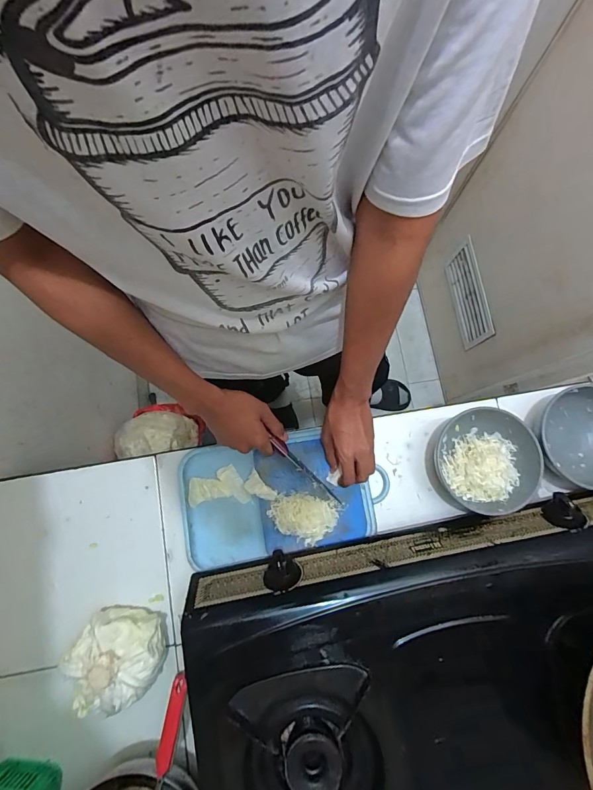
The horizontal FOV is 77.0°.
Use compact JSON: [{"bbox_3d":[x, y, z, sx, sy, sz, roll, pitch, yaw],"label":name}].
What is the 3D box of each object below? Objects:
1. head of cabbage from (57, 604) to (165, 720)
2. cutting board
[{"bbox_3d":[-0.268,0.391,0.547,0.123,0.088,0.146,31,81,5],"label":"head of cabbage"},{"bbox_3d":[-0.023,0.162,0.615,0.328,0.034,0.186,-10,80,-2],"label":"cutting board"}]

